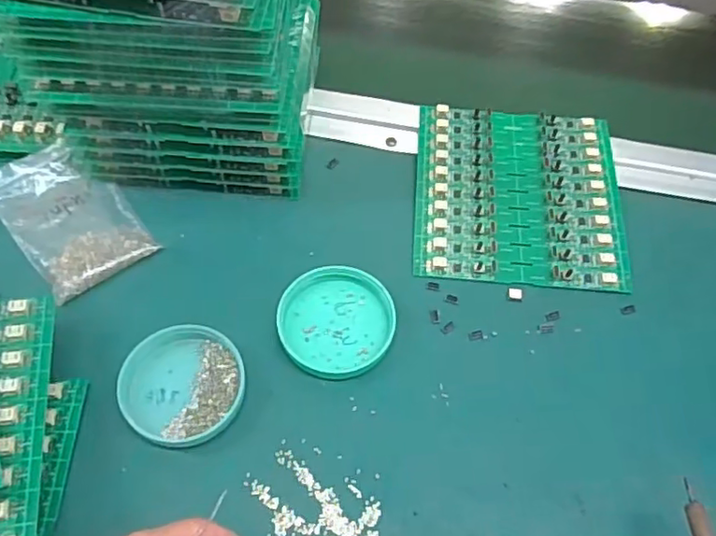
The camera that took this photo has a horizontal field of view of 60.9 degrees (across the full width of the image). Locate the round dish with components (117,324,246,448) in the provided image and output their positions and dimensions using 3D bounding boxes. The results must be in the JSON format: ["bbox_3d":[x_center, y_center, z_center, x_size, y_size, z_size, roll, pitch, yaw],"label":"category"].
[{"bbox_3d":[-0.094,0.061,0.329,0.063,0.010,0.066,2,61,-3],"label":"round dish with components"}]

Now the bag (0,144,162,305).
[{"bbox_3d":[-0.180,-0.034,0.381,0.066,0.010,0.104,-34,68,-21],"label":"bag"}]

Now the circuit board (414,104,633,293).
[{"bbox_3d":[0.108,-0.052,0.409,0.134,0.010,0.137,6,61,-1],"label":"circuit board"}]

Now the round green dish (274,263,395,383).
[{"bbox_3d":[-0.012,0.030,0.354,0.065,0.007,0.067,2,61,-3],"label":"round green dish"}]

